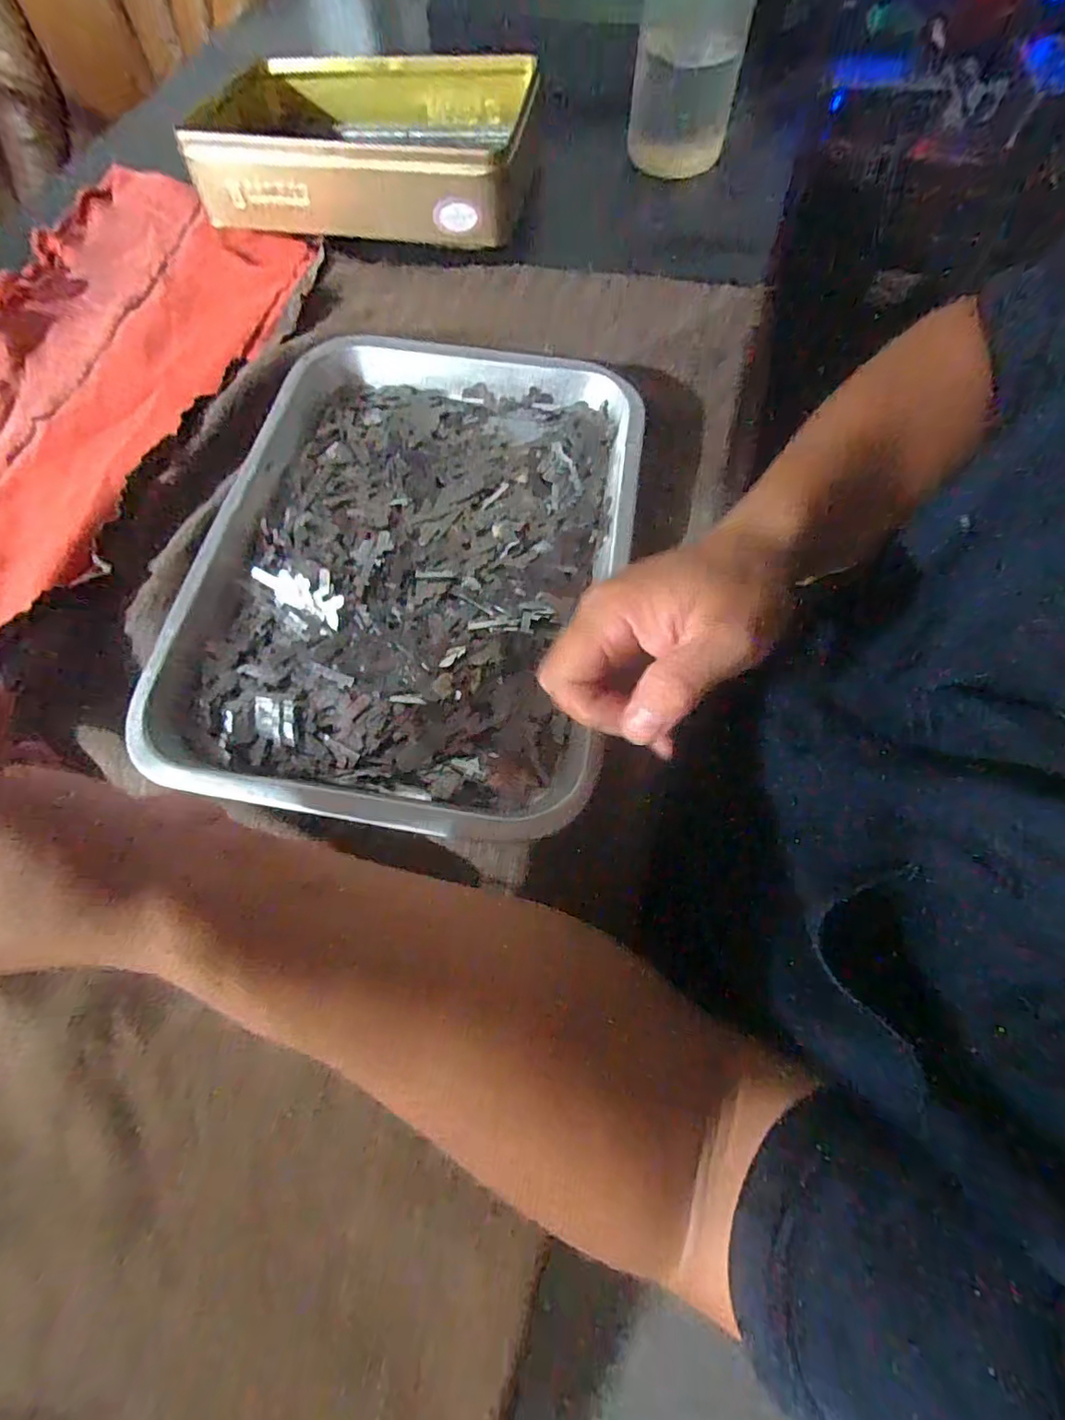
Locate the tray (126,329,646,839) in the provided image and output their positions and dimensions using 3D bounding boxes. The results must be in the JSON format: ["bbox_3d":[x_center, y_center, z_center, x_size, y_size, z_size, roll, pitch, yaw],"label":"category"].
[{"bbox_3d":[-0.075,-0.106,0.367,0.263,0.033,0.358,9,68,5],"label":"tray"}]

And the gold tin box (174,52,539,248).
[{"bbox_3d":[-0.167,-0.539,0.526,0.319,0.072,0.208,8,68,5],"label":"gold tin box"}]

